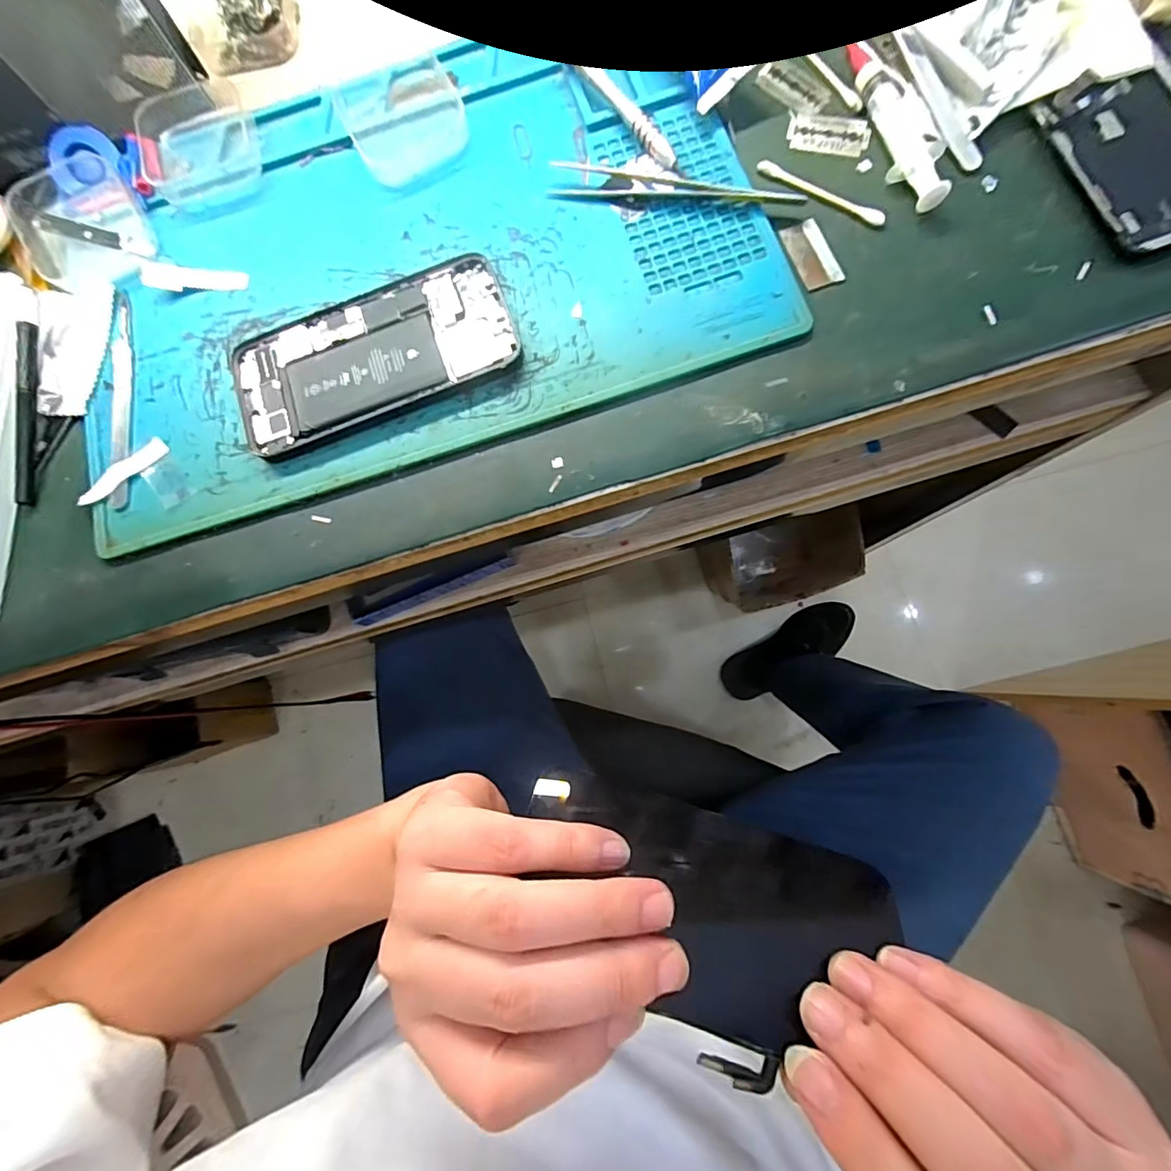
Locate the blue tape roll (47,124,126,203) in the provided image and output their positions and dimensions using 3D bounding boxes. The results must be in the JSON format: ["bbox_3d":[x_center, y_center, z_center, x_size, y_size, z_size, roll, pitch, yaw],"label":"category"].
[{"bbox_3d":[-0.285,-0.241,0.285,0.036,0.013,0.037,-1,82,4],"label":"blue tape roll"}]

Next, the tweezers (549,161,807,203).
[{"bbox_3d":[0.047,-0.215,0.266,0.132,0.004,0.022,7,81,6],"label":"tweezers"}]

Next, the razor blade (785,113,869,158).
[{"bbox_3d":[0.130,-0.242,0.268,0.042,0.004,0.021,13,90,8],"label":"razor blade"}]

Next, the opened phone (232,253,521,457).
[{"bbox_3d":[-0.110,-0.121,0.259,0.144,0.009,0.068,-21,79,1],"label":"opened phone"}]

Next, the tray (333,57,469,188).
[{"bbox_3d":[-0.101,-0.264,0.281,0.064,0.010,0.072,-27,79,-1],"label":"tray"}]

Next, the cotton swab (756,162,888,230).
[{"bbox_3d":[0.122,-0.205,0.258,0.071,0.004,0.007,34,86,8],"label":"cotton swab"}]

